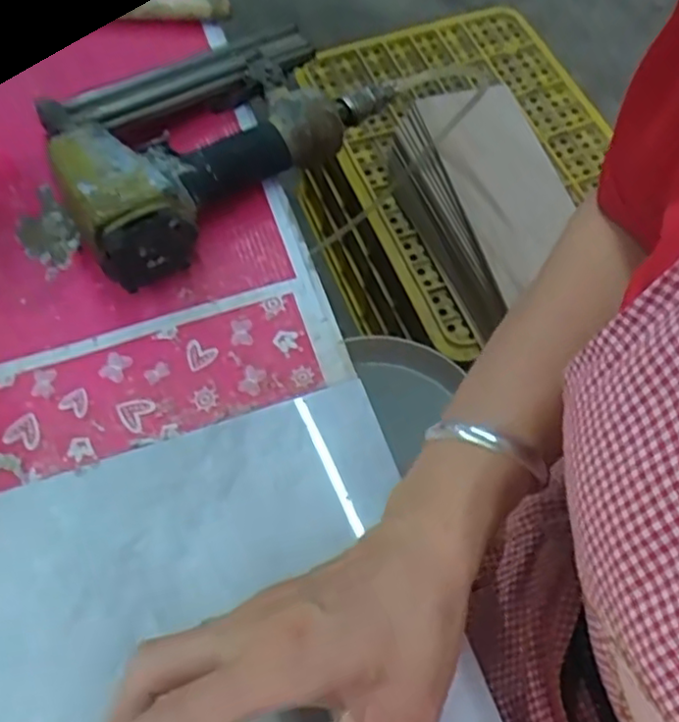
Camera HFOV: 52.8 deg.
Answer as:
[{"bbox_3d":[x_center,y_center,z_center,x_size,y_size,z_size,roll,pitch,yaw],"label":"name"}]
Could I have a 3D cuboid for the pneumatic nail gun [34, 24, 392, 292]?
[{"bbox_3d":[-0.090,-0.173,0.486,0.154,0.066,0.276,41,70,19],"label":"pneumatic nail gun"}]

